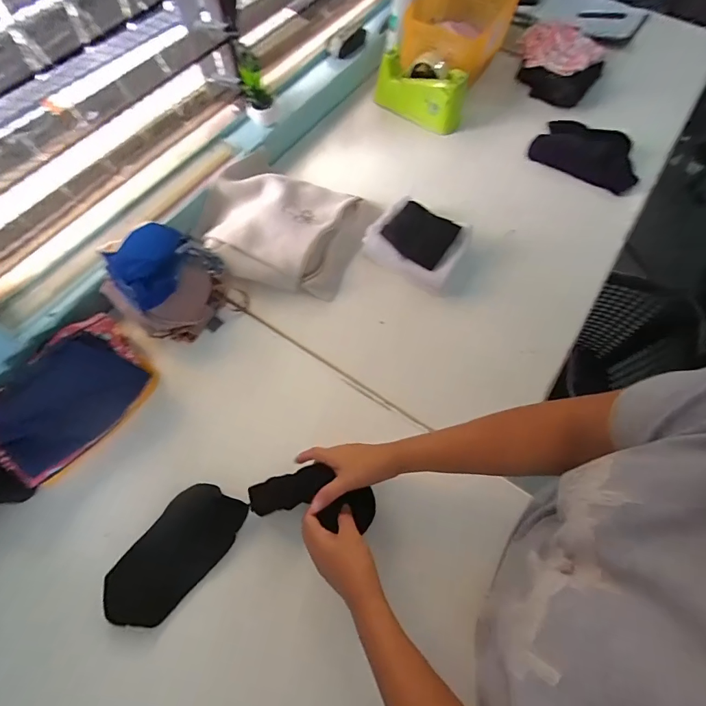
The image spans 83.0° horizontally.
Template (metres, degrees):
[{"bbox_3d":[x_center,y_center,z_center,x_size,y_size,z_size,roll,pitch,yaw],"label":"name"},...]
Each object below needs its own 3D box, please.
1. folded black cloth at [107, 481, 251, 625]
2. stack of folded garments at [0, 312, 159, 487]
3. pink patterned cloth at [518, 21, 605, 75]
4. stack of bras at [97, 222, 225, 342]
[{"bbox_3d":[-0.233,0.261,0.523,0.094,0.030,0.189,36,70,14],"label":"folded black cloth"},{"bbox_3d":[-0.407,0.058,0.570,0.151,0.083,0.221,33,69,13],"label":"stack of folded garments"},{"bbox_3d":[0.486,-0.711,0.929,0.154,0.052,0.226,41,71,16],"label":"pink patterned cloth"},{"bbox_3d":[-0.301,-0.107,0.631,0.158,0.132,0.131,-5,66,-4],"label":"stack of bras"}]

